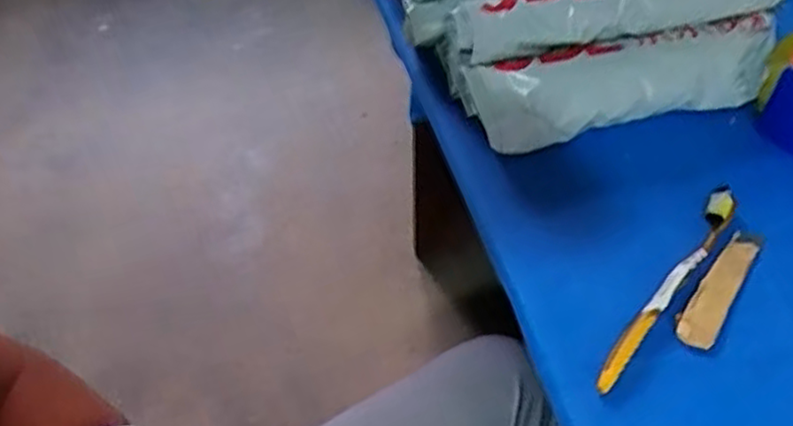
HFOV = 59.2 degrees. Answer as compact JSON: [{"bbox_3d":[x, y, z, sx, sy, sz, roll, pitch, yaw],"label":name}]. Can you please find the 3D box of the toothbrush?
[{"bbox_3d":[0.179,0.045,0.457,0.017,0.011,0.182,33,58,25],"label":"toothbrush"}]

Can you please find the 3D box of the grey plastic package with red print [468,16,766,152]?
[{"bbox_3d":[0.186,-0.103,0.555,0.259,0.056,0.056,-13,50,-8],"label":"grey plastic package with red print"}]

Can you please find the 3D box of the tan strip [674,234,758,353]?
[{"bbox_3d":[0.214,0.048,0.462,0.025,0.004,0.102,28,56,22],"label":"tan strip"}]

